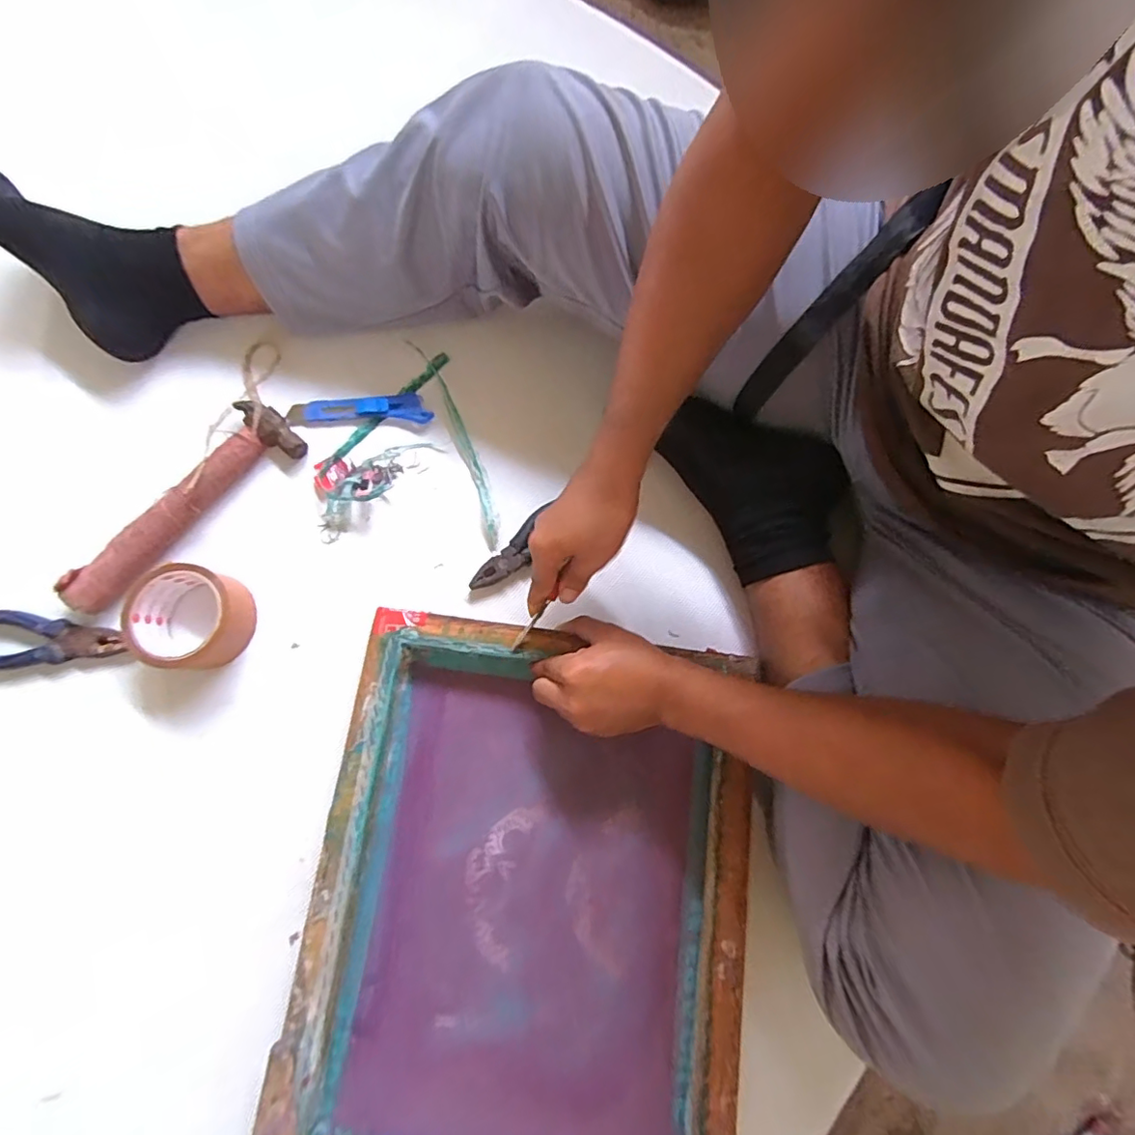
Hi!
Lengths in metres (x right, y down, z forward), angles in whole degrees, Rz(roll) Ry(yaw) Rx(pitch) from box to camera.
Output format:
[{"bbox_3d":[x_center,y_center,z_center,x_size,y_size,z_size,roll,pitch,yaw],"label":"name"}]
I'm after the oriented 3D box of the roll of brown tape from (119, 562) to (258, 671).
[{"bbox_3d":[-0.352,0.049,0.521,0.104,0.051,0.098,-4,79,-2],"label":"roll of brown tape"}]

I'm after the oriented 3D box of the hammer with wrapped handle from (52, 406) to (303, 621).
[{"bbox_3d":[-0.390,-0.067,0.554,0.258,0.040,0.077,-43,83,-9],"label":"hammer with wrapped handle"}]

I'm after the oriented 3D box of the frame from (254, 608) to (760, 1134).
[{"bbox_3d":[-0.033,0.280,0.467,0.351,0.064,0.452,5,78,3],"label":"frame"}]

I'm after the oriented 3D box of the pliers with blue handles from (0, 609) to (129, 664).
[{"bbox_3d":[-0.516,0.066,0.527,0.177,0.020,0.050,0,79,-1],"label":"pliers with blue handles"}]

